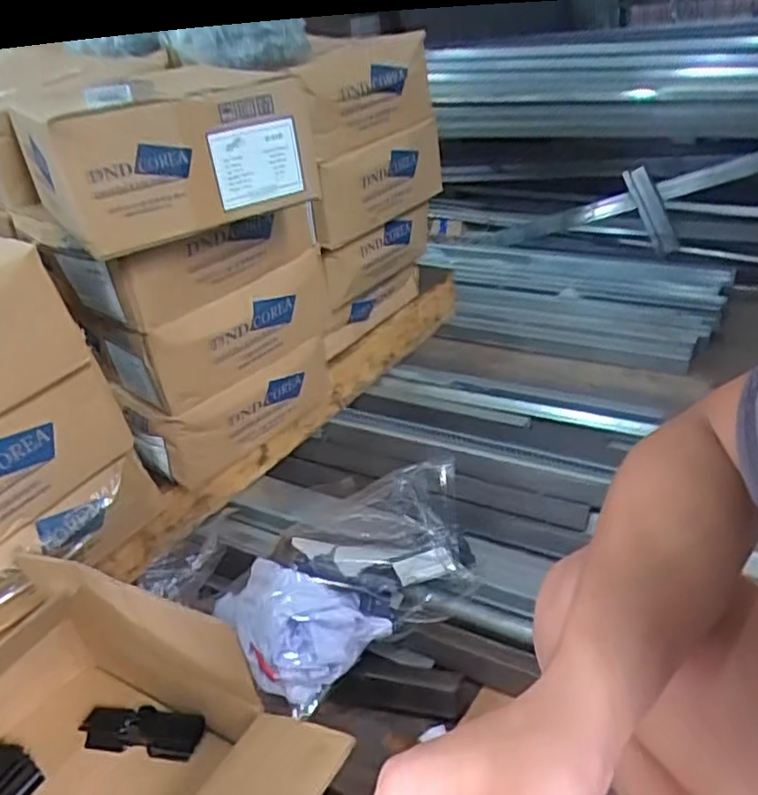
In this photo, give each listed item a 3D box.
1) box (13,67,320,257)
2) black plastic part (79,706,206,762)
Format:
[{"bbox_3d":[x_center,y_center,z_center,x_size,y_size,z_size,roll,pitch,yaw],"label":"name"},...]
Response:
[{"bbox_3d":[-0.270,-0.298,0.815,0.273,0.154,0.293,-23,34,-26],"label":"box"},{"bbox_3d":[-0.267,0.376,0.772,0.136,0.033,0.047,-1,31,8],"label":"black plastic part"}]

